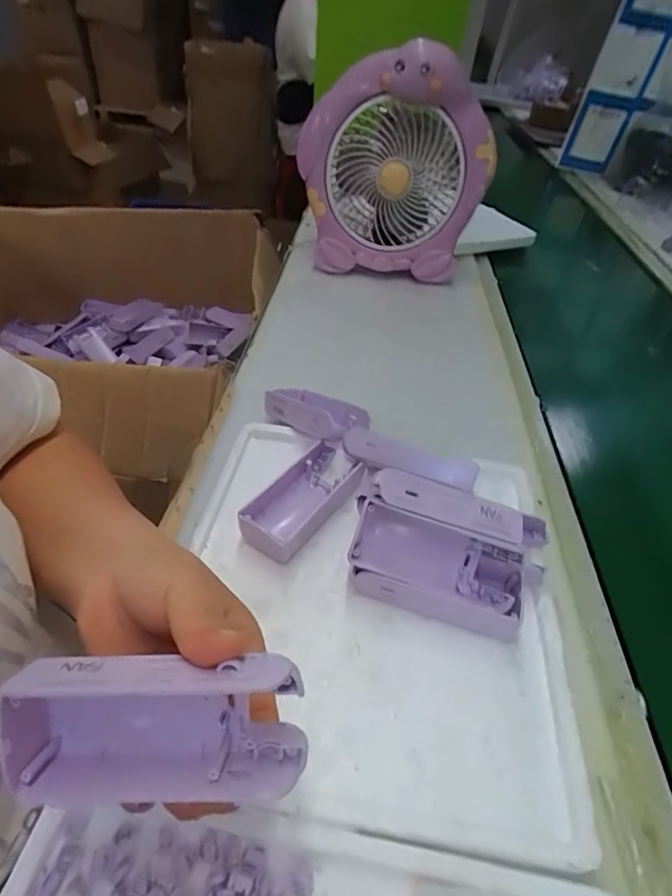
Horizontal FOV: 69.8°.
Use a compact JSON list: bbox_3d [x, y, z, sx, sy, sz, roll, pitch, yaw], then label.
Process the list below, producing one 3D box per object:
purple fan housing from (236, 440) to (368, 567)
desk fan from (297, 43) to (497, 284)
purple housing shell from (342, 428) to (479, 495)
[{"bbox_3d":[-0.026,0.041,0.370,0.047,0.031,0.106,31,48,25],"label":"purple fan housing"},{"bbox_3d":[0.079,-0.398,0.694,0.263,0.283,0.110,5,42,-1],"label":"desk fan"},{"bbox_3d":[0.055,0.009,0.370,0.104,0.025,0.015,20,44,15],"label":"purple housing shell"}]

